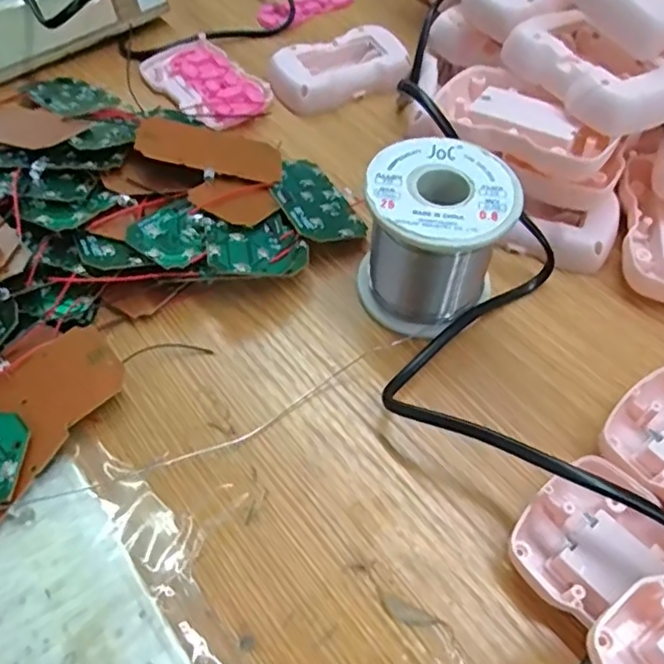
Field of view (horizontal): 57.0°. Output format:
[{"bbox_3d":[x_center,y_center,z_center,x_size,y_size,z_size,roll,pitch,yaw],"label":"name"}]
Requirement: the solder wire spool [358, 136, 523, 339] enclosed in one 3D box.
[{"bbox_3d":[0.044,-0.041,0.270,0.059,0.063,0.059,0,55,1],"label":"solder wire spool"}]

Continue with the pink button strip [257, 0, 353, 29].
[{"bbox_3d":[-0.020,-0.237,0.443,0.075,0.008,0.028,-35,62,-21],"label":"pink button strip"}]

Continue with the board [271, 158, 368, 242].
[{"bbox_3d":[-0.011,-0.070,0.318,0.038,0.004,0.069,-12,51,-29],"label":"board"}]

